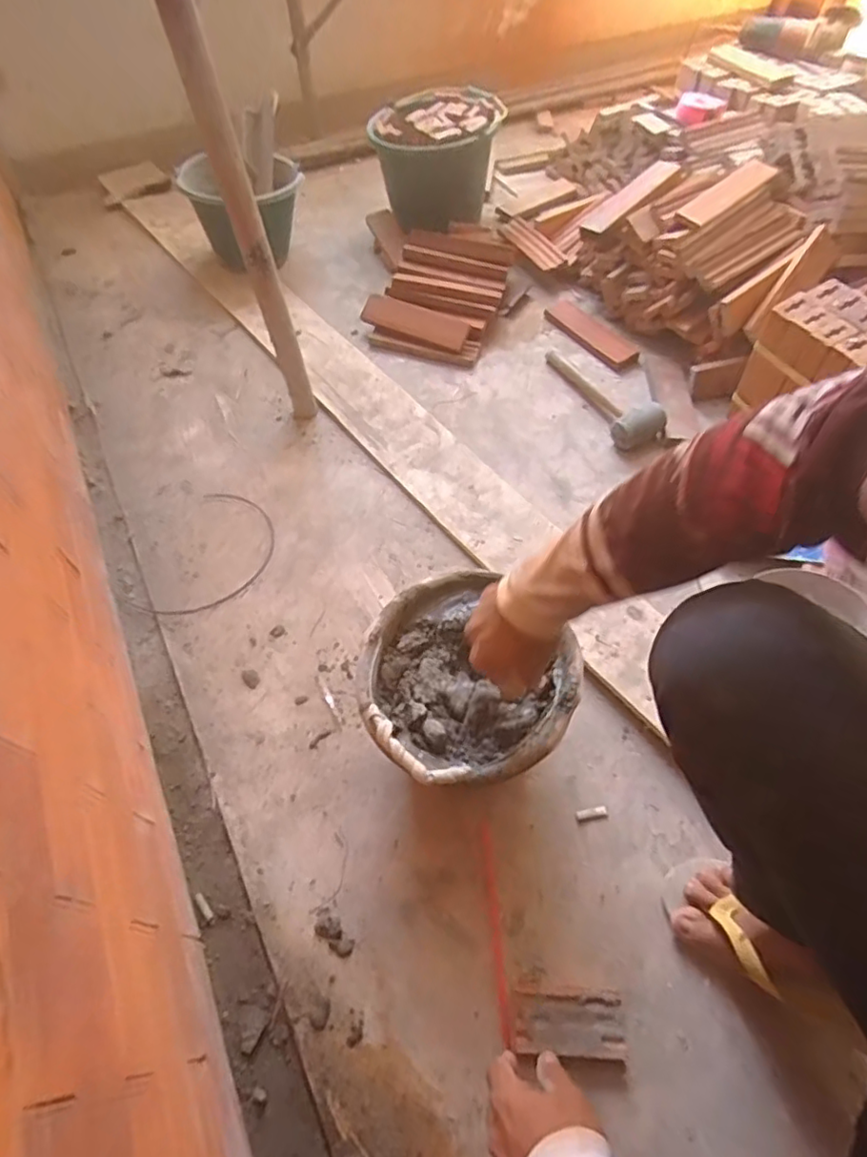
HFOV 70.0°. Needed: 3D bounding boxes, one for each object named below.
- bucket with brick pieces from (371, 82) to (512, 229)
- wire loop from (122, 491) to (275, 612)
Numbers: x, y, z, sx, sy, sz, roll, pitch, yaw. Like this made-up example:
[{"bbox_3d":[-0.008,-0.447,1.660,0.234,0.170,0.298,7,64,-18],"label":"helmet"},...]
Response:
[{"bbox_3d":[0.013,-0.997,1.494,0.286,0.230,0.295,10,56,8],"label":"bucket with brick pieces"},{"bbox_3d":[-0.348,-0.035,0.996,0.169,0.019,0.242,15,58,11],"label":"wire loop"}]

